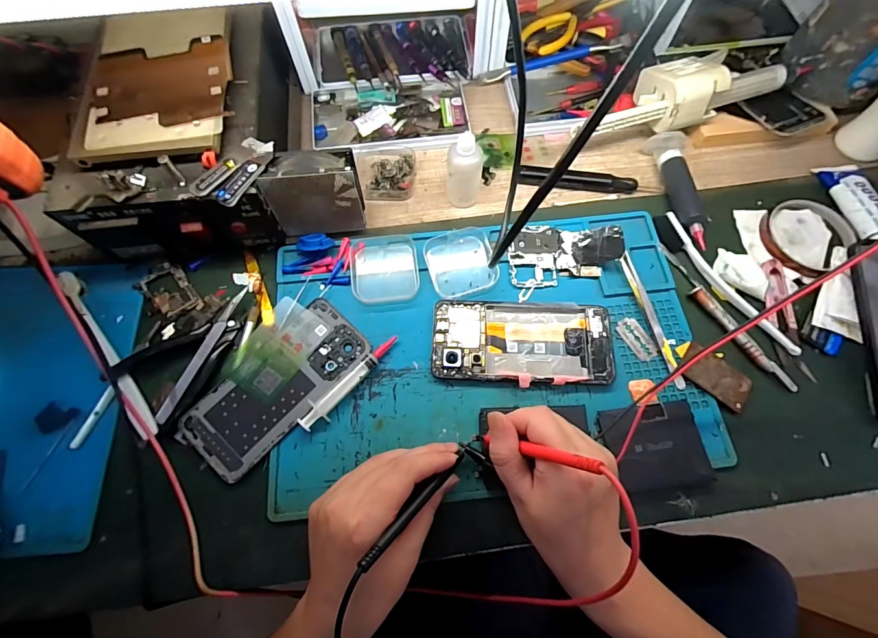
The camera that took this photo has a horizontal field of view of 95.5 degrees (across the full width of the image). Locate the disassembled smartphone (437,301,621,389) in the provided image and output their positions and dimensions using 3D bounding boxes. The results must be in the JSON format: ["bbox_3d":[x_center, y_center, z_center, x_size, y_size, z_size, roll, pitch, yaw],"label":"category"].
[{"bbox_3d":[0.074,0.021,0.355,0.156,0.008,0.072,2,69,1],"label":"disassembled smartphone"}]

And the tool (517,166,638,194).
[{"bbox_3d":[0.145,-0.146,0.420,0.120,0.014,0.017,10,69,4],"label":"tool"}]

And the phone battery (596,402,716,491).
[{"bbox_3d":[0.175,0.101,0.322,0.080,0.010,0.063,-3,62,-6],"label":"phone battery"}]

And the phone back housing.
[{"bbox_3d":[-0.137,0.058,0.340,0.070,0.008,0.158,40,74,14],"label":"phone back housing"}]

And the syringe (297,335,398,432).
[{"bbox_3d":[-0.075,0.053,0.341,0.018,0.011,0.104,43,74,15],"label":"syringe"}]

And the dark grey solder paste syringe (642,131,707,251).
[{"bbox_3d":[0.244,-0.133,0.407,0.037,0.023,0.130,2,69,1],"label":"dark grey solder paste syringe"}]

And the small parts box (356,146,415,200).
[{"bbox_3d":[-0.055,-0.159,0.422,0.059,0.017,0.066,-4,69,-2],"label":"small parts box"}]

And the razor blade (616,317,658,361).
[{"bbox_3d":[0.181,0.017,0.362,0.021,0.004,0.041,-28,71,-11],"label":"razor blade"}]

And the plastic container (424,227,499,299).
[{"bbox_3d":[0.021,-0.055,0.379,0.064,0.013,0.061,-18,70,-7],"label":"plastic container"}]

